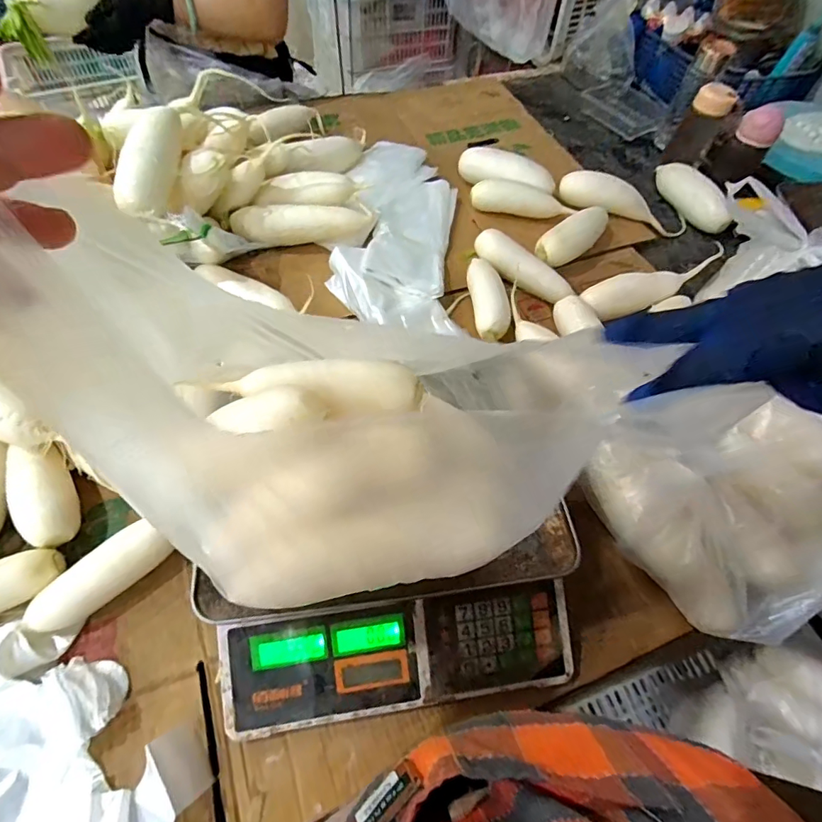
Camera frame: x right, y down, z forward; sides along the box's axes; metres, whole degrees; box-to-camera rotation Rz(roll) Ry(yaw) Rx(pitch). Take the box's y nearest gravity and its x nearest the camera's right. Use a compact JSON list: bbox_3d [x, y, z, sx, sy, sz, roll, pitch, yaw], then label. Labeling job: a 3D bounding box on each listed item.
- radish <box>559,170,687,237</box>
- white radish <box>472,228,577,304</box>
[{"bbox_3d":[0.394,-0.376,0.822,0.252,0.059,0.064,19,59,-7],"label":"radish"},{"bbox_3d":[0.163,-0.220,0.693,0.175,0.043,0.043,39,64,18],"label":"white radish"}]

